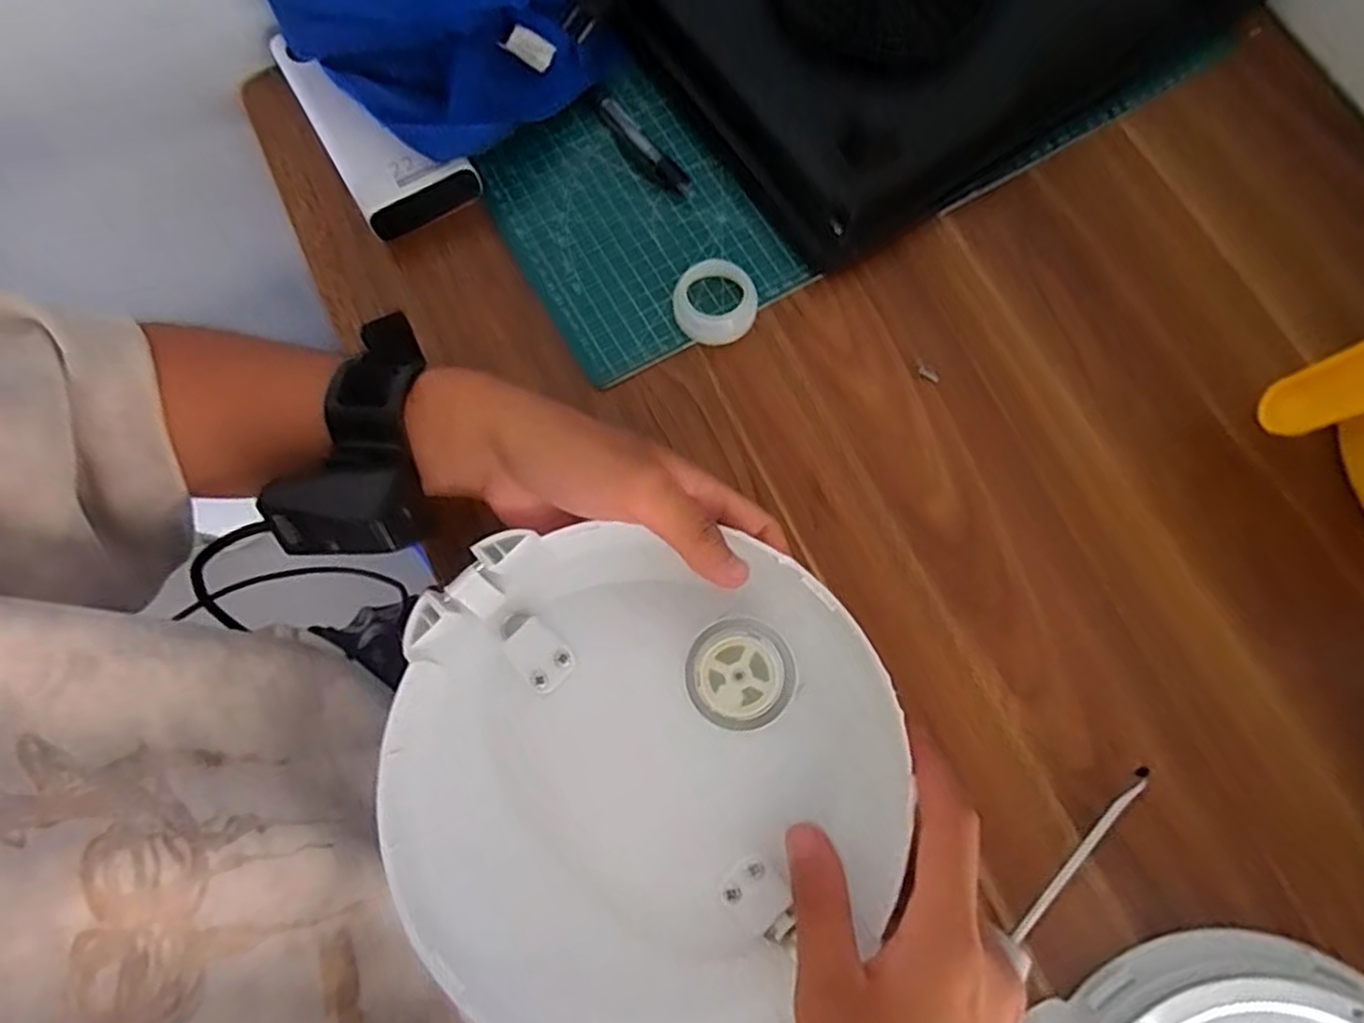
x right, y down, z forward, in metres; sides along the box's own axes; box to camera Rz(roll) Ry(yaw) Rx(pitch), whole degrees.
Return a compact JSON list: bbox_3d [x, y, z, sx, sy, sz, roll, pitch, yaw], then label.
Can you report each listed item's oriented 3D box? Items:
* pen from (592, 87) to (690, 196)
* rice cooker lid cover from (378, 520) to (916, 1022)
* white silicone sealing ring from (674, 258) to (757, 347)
[{"bbox_3d":[-0.023,-0.217,0.427,0.012,0.012,0.083,-40,79,-9],"label":"pen"},{"bbox_3d":[-0.016,0.108,0.292,0.201,0.034,0.195,8,74,3],"label":"rice cooker lid cover"},{"bbox_3d":[0.019,-0.114,0.400,0.043,0.016,0.042,0,76,0],"label":"white silicone sealing ring"}]

